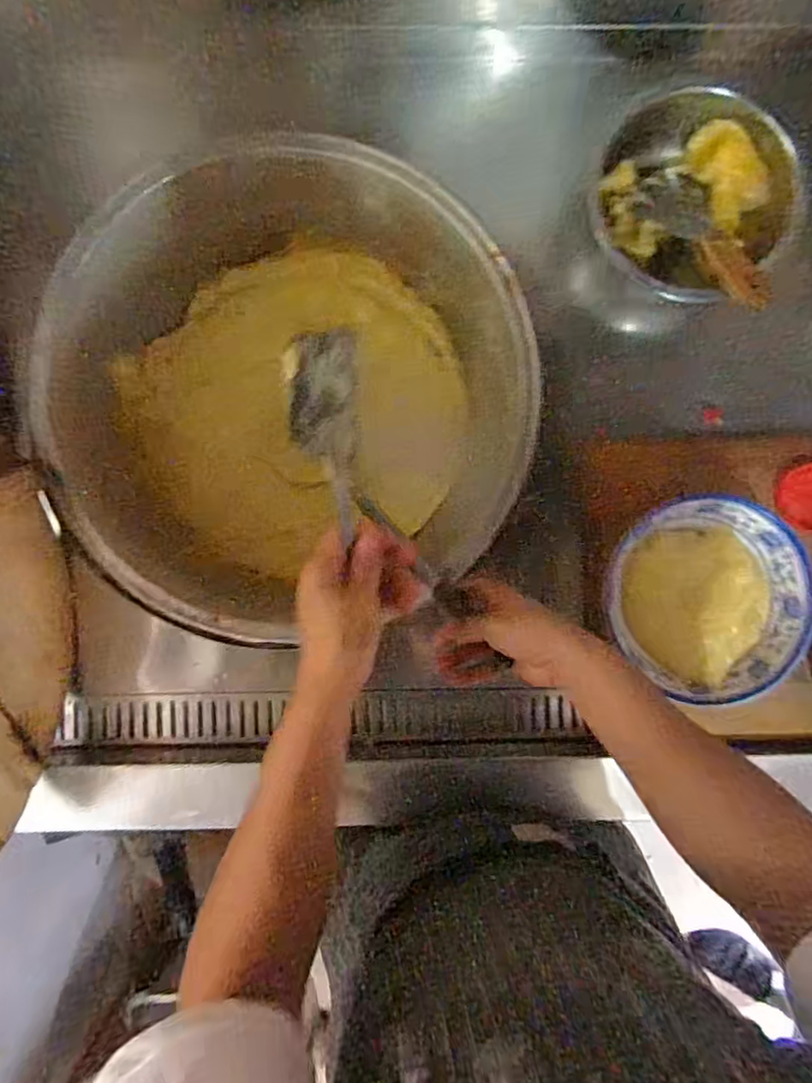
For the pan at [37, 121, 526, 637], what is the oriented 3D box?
[{"bbox_3d":[-0.117,-0.153,0.720,0.485,0.246,0.503,0,89,-1],"label":"pan"}]

